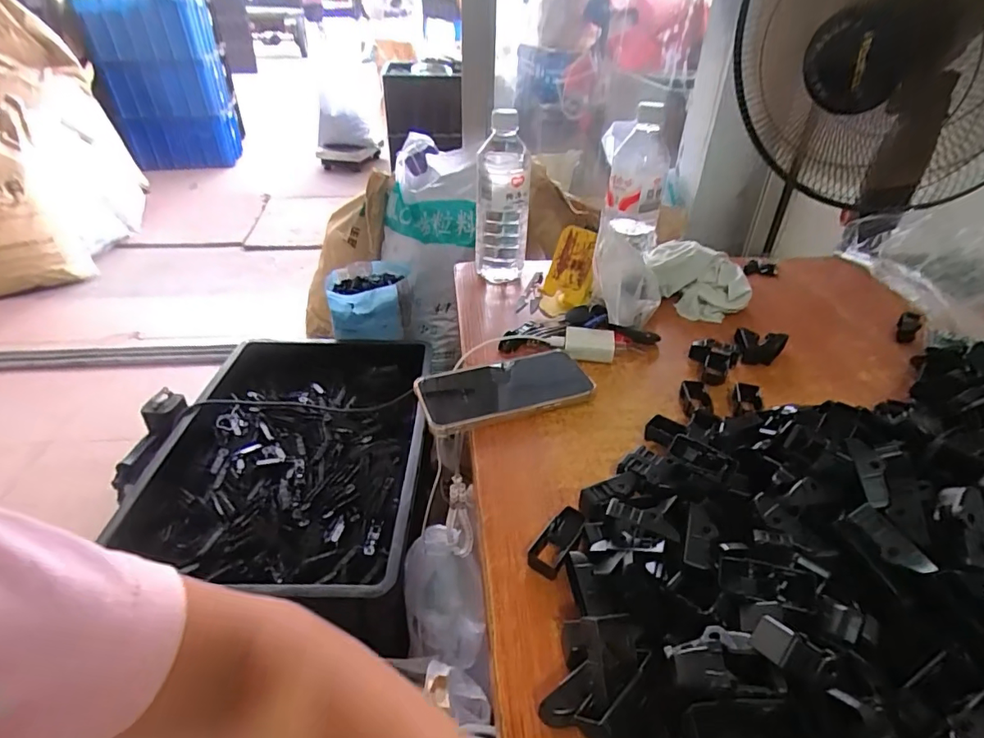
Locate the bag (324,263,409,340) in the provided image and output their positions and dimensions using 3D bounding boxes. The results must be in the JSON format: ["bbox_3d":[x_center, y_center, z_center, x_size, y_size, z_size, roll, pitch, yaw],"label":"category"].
[{"bbox_3d":[-0.275,-0.150,1.182,0.178,0.125,0.169,-6,35,-12],"label":"bag"}]

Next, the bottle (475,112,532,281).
[{"bbox_3d":[0.012,-0.217,0.677,0.069,0.216,0.062,0,34,1],"label":"bottle"}]

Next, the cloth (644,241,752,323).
[{"bbox_3d":[0.261,-0.117,0.677,0.139,0.062,0.088,28,43,34],"label":"cloth"}]

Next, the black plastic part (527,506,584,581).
[{"bbox_3d":[0.046,0.121,0.363,0.022,0.018,0.049,19,39,26],"label":"black plastic part"}]

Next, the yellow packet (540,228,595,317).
[{"bbox_3d":[0.097,-0.118,0.639,0.027,0.108,0.062,-8,31,-45],"label":"yellow packet"}]

